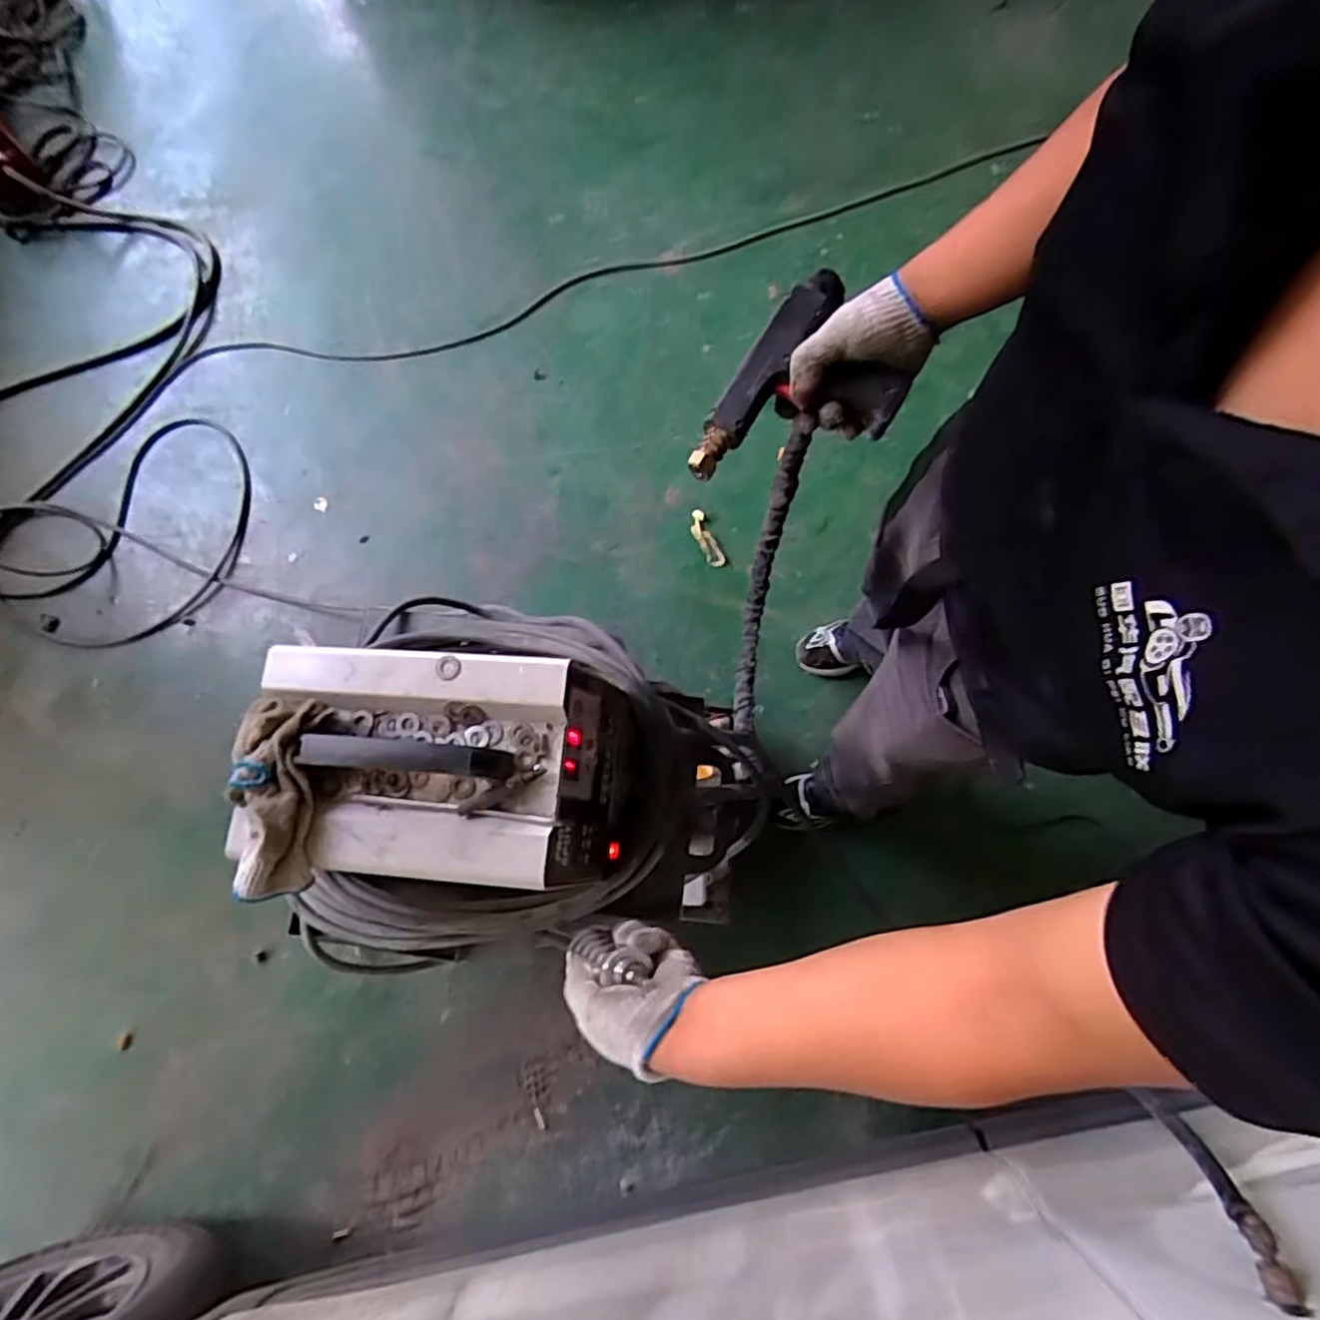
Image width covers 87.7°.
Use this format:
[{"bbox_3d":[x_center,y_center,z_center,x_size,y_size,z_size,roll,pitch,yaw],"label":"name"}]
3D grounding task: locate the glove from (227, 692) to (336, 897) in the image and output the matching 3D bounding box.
[{"bbox_3d":[-0.357,0.123,0.628,0.087,0.038,0.182,0,76,3],"label":"glove"}]

